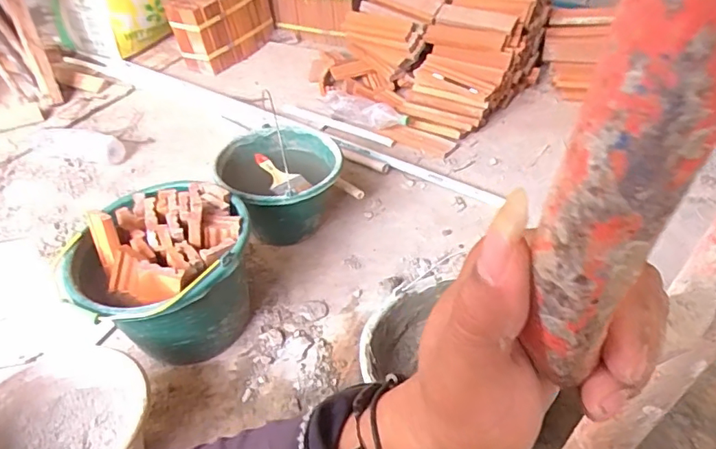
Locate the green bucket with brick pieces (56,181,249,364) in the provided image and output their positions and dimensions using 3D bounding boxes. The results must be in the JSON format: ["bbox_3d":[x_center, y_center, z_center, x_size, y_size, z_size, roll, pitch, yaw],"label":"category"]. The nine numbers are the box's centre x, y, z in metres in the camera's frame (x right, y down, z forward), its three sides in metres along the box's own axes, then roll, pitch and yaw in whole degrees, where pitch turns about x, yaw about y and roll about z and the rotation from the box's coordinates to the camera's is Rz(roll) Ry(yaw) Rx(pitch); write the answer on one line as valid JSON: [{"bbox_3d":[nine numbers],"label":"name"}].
[{"bbox_3d":[-0.329,0.099,0.937,0.284,0.268,0.272,-2,42,2],"label":"green bucket with brick pieces"}]

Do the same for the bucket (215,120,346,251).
[{"bbox_3d":[-0.161,-0.081,1.165,0.245,0.204,0.258,-2,42,2],"label":"bucket"}]

